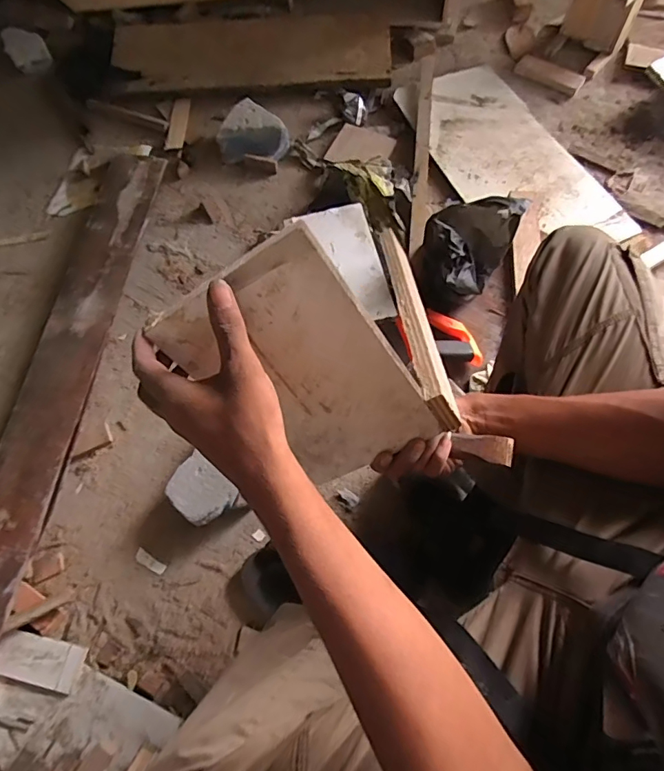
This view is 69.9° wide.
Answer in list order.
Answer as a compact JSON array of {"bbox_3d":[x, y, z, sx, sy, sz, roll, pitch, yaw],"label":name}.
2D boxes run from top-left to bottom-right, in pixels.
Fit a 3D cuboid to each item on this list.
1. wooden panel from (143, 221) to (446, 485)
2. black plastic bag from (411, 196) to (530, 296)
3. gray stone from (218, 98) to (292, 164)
[{"bbox_3d":[-0.016,-0.003,0.406,0.145,0.238,0.007,-28,39,19],"label":"wooden panel"},{"bbox_3d":[0.224,-0.227,0.817,0.122,0.158,0.165,32,73,14],"label":"black plastic bag"},{"bbox_3d":[-0.168,-0.551,1.036,0.150,0.067,0.118,0,69,3],"label":"gray stone"}]

